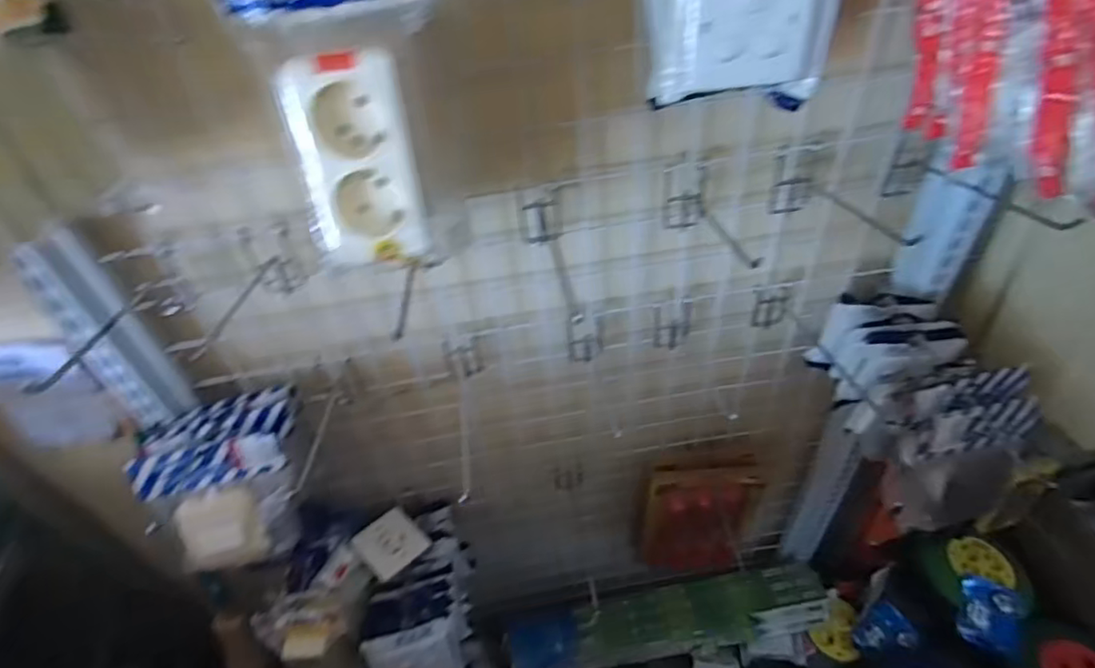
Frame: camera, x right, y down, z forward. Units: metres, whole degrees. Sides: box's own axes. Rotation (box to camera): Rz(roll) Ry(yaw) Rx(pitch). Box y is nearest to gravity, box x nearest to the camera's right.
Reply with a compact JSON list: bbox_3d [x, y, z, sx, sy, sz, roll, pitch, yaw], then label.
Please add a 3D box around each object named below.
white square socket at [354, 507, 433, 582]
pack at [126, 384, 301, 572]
[{"bbox_3d":[-0.220,0.295,0.848,0.078,0.018,0.086,42,40,17],"label":"white square socket"},{"bbox_3d":[-0.345,0.158,0.659,0.160,0.120,0.140,-20,46,-14],"label":"pack"}]

